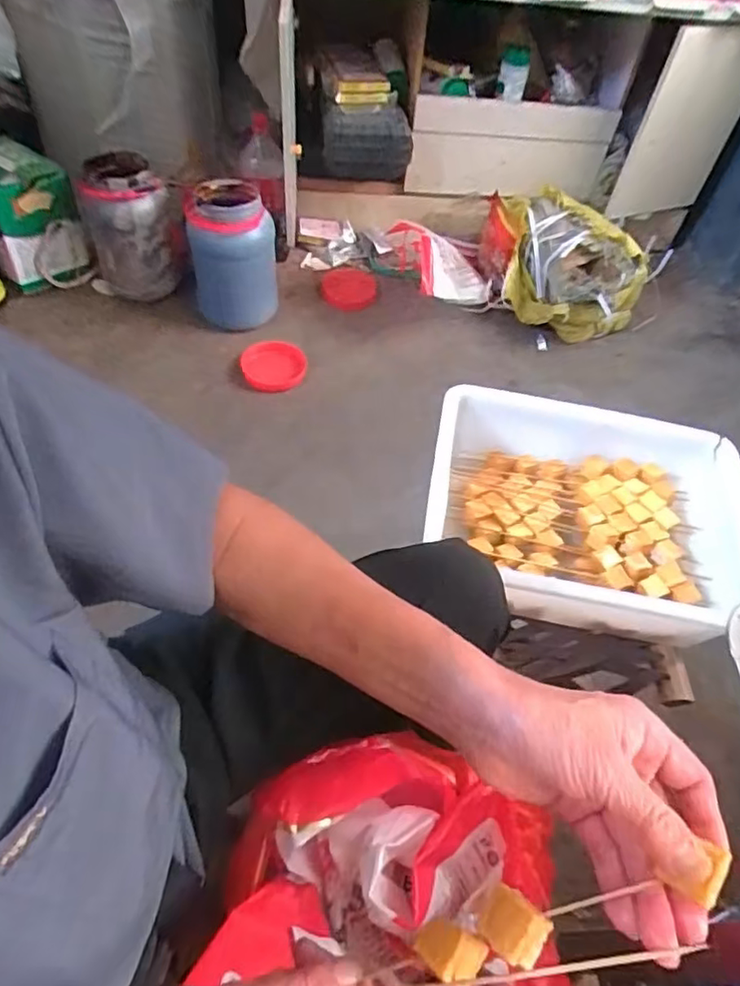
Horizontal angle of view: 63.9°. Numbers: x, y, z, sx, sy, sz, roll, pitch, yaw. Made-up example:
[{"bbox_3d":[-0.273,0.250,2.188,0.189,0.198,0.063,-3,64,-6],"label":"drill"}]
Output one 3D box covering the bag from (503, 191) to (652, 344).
[{"bbox_3d":[0.454,-0.518,1.358,0.273,0.210,0.351,4,53,-3],"label":"bag"}]

